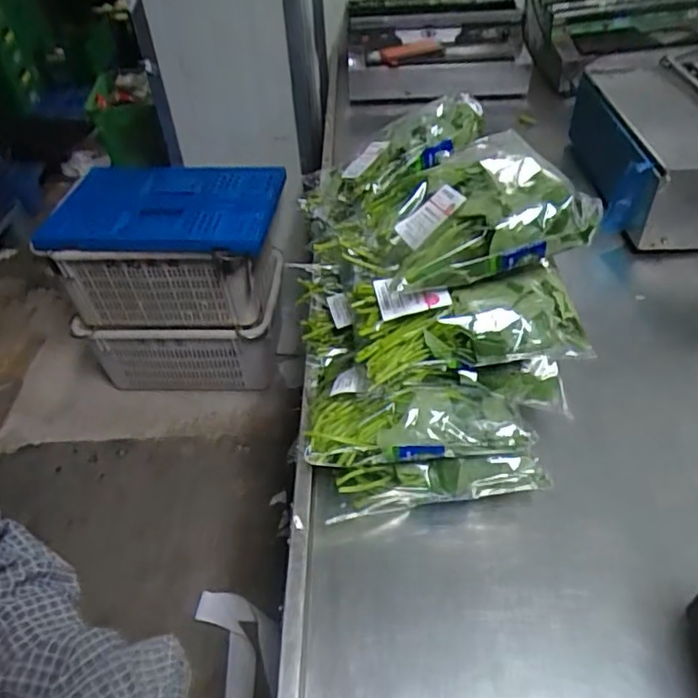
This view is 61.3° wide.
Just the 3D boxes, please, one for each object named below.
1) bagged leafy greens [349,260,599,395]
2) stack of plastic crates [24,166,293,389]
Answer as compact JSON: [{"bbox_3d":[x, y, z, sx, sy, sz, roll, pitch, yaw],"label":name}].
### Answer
[{"bbox_3d":[0.139,-0.033,0.694,0.261,0.074,0.118,-3,48,-2],"label":"bagged leafy greens"},{"bbox_3d":[-0.514,-0.215,1.867,0.589,0.640,0.434,6,48,6],"label":"stack of plastic crates"}]

